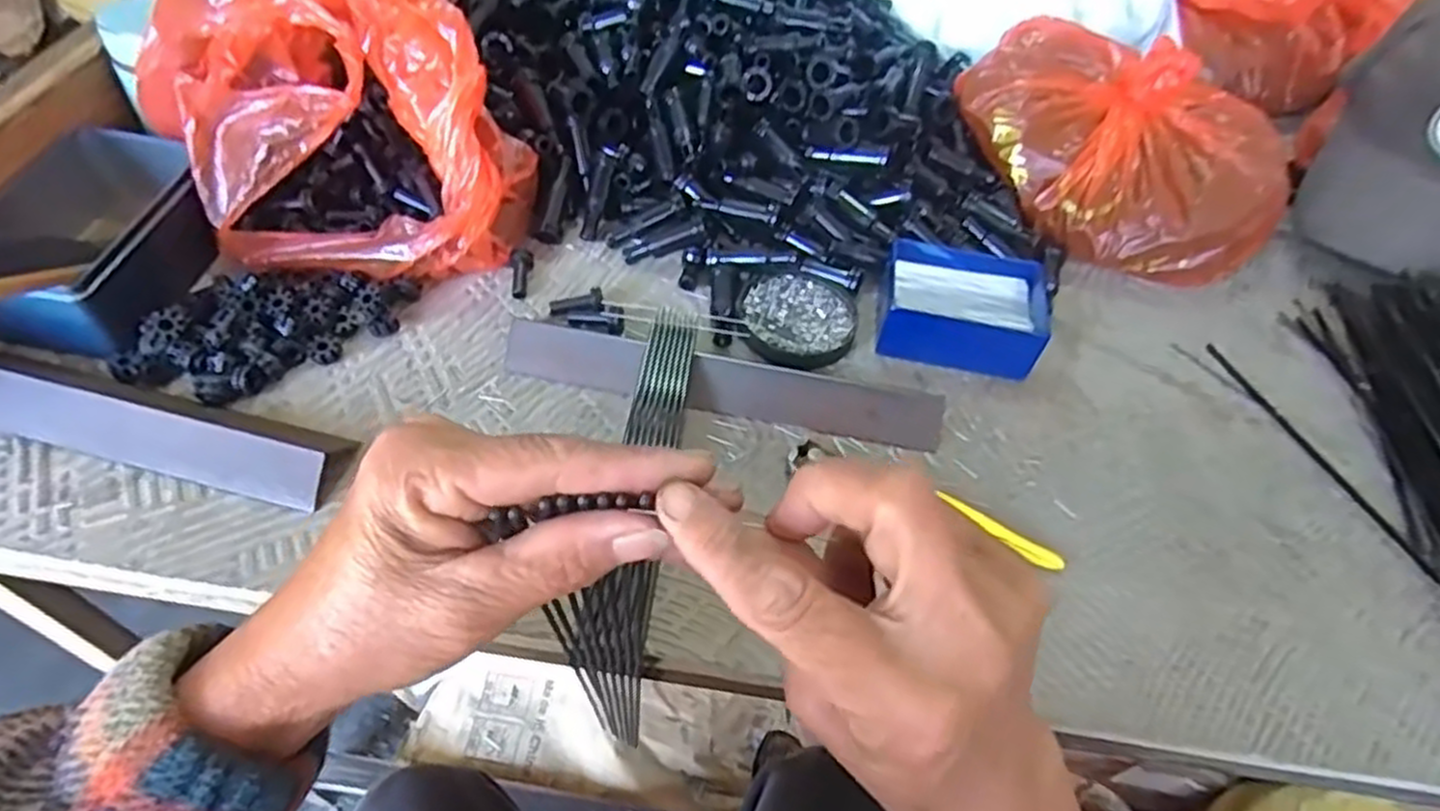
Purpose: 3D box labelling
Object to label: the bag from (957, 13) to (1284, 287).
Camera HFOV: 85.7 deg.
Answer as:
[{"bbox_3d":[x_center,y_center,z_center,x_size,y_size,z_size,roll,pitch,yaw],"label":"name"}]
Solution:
[{"bbox_3d":[0.321,-0.197,0.629,0.259,0.115,0.170,11,52,3],"label":"bag"}]

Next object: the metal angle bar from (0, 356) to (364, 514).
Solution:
[{"bbox_3d":[-0.333,0.006,0.444,0.242,0.025,0.051,13,52,4],"label":"metal angle bar"}]

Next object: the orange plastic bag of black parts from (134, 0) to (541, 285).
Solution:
[{"bbox_3d":[-0.252,-0.195,0.529,0.217,0.145,0.218,-15,55,-17],"label":"orange plastic bag of black parts"}]

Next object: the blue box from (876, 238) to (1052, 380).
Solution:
[{"bbox_3d":[0.172,-0.072,0.556,0.114,0.050,0.084,11,52,3],"label":"blue box"}]

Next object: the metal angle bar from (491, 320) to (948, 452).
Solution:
[{"bbox_3d":[0.003,-0.012,0.500,0.277,0.027,0.035,11,52,3],"label":"metal angle bar"}]

